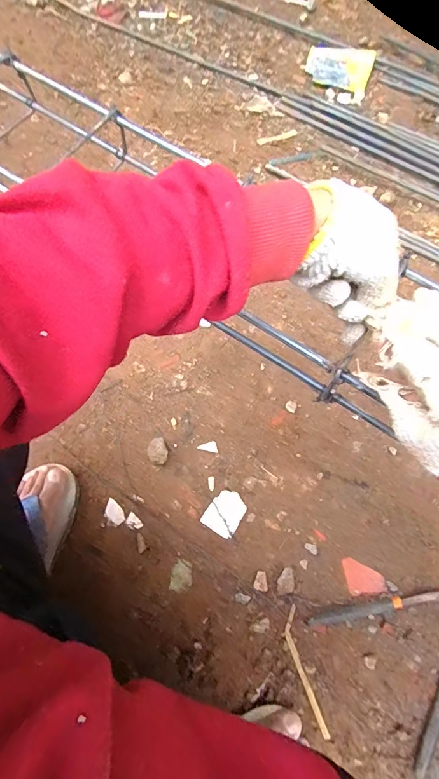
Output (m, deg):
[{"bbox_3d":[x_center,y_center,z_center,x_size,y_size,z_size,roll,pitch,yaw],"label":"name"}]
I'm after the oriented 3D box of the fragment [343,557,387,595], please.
[{"bbox_3d":[0.198,0.254,0.534,0.049,0.004,0.047,-9,73,-3],"label":"fragment"}]

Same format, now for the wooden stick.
[{"bbox_3d":[0.107,0.359,0.495,0.021,0.004,0.147,-13,73,-4],"label":"wooden stick"}]

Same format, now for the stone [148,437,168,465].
[{"bbox_3d":[-0.092,0.093,0.580,0.027,0.015,0.038,-23,74,-7],"label":"stone"}]

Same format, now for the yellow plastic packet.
[{"bbox_3d":[0.268,-0.723,0.877,0.143,0.012,0.128,19,74,6],"label":"yellow plastic packet"}]

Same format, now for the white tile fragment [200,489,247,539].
[{"bbox_3d":[0.009,0.178,0.565,0.049,0.004,0.060,30,75,9],"label":"white tile fragment"}]

